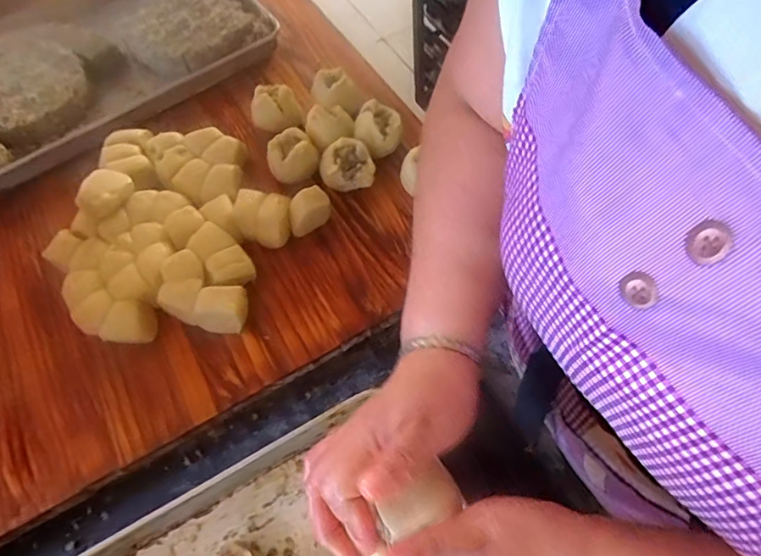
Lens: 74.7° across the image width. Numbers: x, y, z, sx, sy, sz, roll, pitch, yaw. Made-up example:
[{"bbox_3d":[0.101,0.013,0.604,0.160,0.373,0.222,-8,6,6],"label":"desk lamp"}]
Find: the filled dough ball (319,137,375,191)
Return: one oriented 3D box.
[{"bbox_3d":[-0.048,-0.158,0.724,0.077,0.062,0.064,-11,59,1],"label":"filled dough ball"}]

